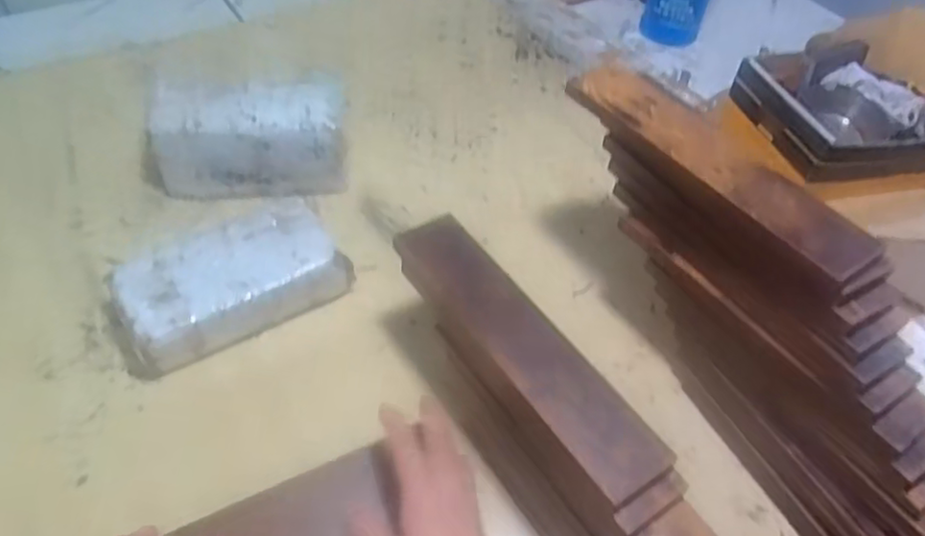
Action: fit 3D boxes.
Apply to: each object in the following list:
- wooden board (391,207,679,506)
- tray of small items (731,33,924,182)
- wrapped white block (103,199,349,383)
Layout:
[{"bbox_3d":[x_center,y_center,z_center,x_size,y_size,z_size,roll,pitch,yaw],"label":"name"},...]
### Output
[{"bbox_3d":[0.044,0.053,0.504,0.063,0.012,0.276,-26,56,-25],"label":"wooden board"},{"bbox_3d":[0.555,-0.224,0.897,0.298,0.076,0.215,-10,50,-14],"label":"tray of small items"},{"bbox_3d":[-0.232,0.015,0.650,0.215,0.069,0.107,-26,56,-25],"label":"wrapped white block"}]

